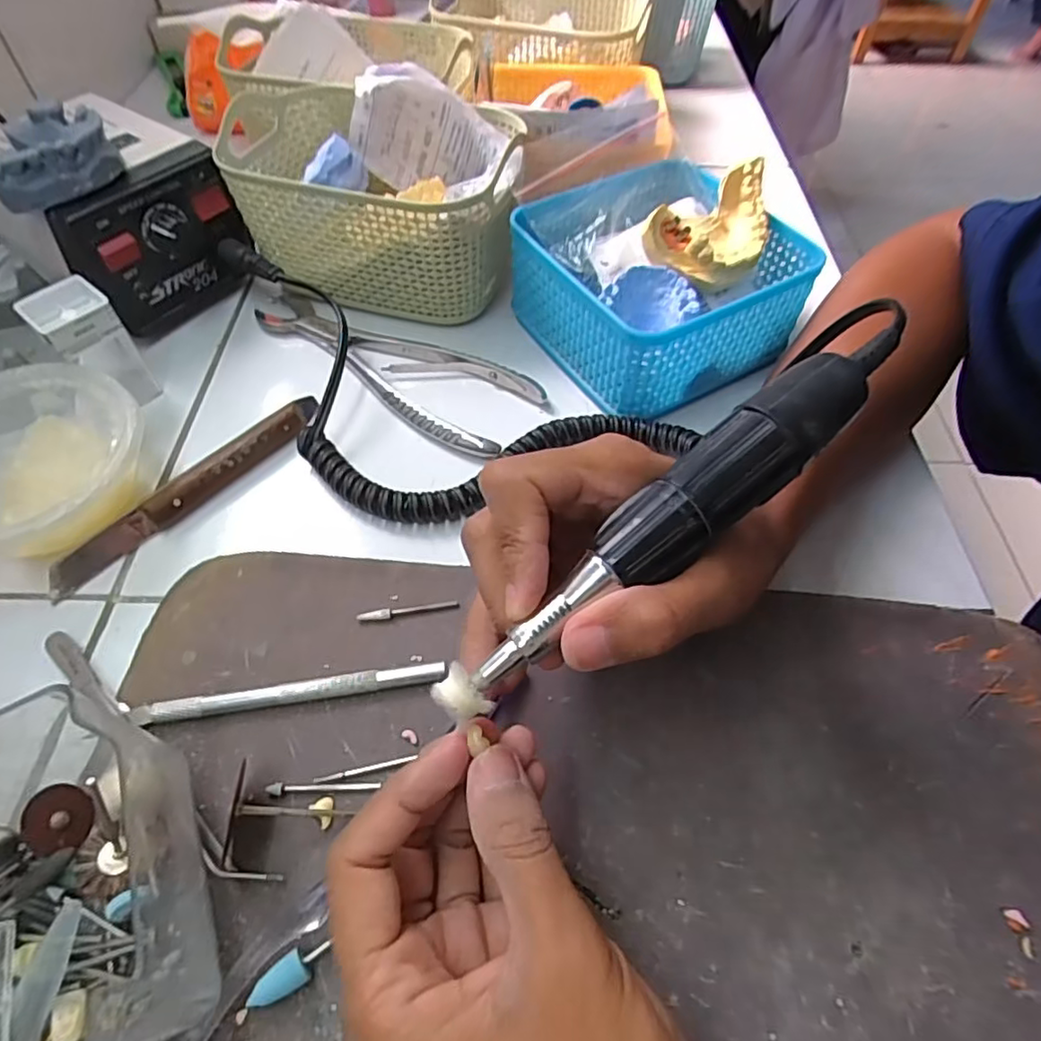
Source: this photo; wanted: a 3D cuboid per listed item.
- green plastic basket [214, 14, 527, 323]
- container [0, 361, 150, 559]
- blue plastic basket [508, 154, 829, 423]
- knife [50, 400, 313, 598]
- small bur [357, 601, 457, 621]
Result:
[{"bbox_3d":[-0.090,-0.198,0.389,0.182,0.080,0.124,12,56,7],"label":"green plastic basket"},{"bbox_3d":[-0.233,-0.019,0.292,0.112,0.041,0.112,1,55,-1],"label":"container"},{"bbox_3d":[0.079,-0.136,0.355,0.131,0.068,0.134,-27,60,-19],"label":"blue plastic basket"},{"bbox_3d":[-0.160,-0.016,0.307,0.016,0.014,0.148,36,62,21],"label":"knife"},{"bbox_3d":[-0.050,0.039,0.273,0.044,0.004,0.004,-7,56,-6],"label":"small bur"}]

